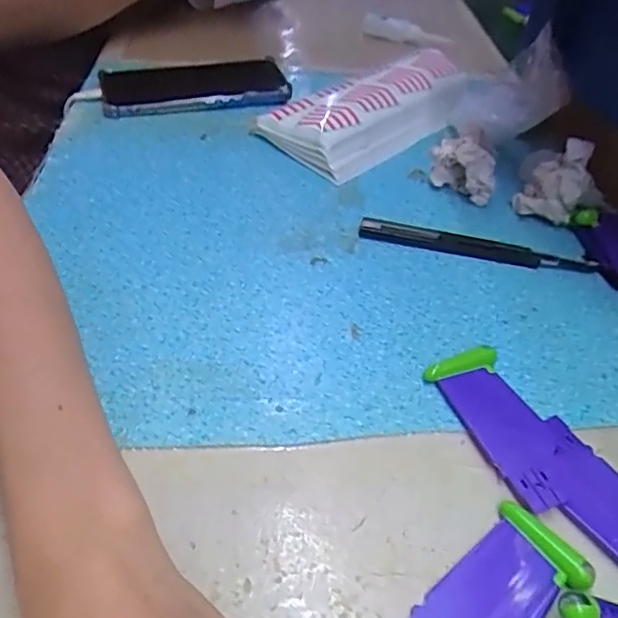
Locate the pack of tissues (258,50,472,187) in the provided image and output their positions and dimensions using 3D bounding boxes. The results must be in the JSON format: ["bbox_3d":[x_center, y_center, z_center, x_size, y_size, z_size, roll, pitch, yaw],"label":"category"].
[{"bbox_3d":[0.062,-0.184,0.510,0.214,0.038,0.100,-32,55,-32],"label":"pack of tissues"}]

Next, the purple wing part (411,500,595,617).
[{"bbox_3d":[0.073,0.120,0.226,0.089,0.008,0.041,-32,55,-31],"label":"purple wing part"}]

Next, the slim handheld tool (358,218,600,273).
[{"bbox_3d":[0.116,-0.043,0.392,0.161,0.009,0.016,10,45,6],"label":"slim handheld tool"}]

